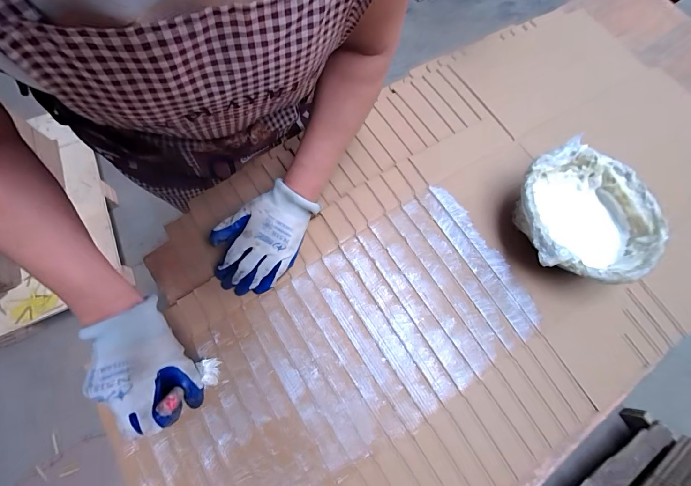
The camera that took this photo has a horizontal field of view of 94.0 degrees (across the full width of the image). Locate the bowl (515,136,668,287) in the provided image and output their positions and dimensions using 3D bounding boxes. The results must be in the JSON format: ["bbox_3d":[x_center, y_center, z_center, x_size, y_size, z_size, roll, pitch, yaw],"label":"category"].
[{"bbox_3d":[0.333,-0.037,0.461,0.189,0.083,0.196,0,72,0],"label":"bowl"}]

